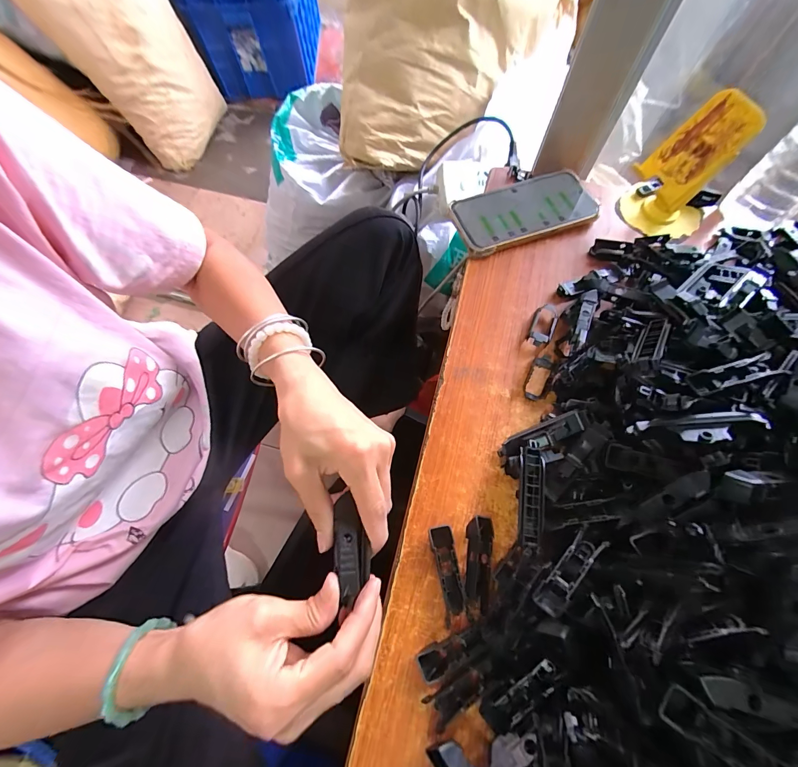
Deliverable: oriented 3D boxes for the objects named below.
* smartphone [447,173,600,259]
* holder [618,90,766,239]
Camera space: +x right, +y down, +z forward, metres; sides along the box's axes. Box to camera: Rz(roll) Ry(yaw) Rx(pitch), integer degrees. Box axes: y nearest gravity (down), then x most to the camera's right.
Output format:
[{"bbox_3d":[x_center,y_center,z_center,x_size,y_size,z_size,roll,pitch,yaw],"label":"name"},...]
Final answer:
[{"bbox_3d":[0.148,-0.208,0.423,0.166,0.014,0.084,-19,70,-8],"label":"smartphone"},{"bbox_3d":[0.318,-0.233,0.385,0.078,0.119,0.087,-38,73,-15],"label":"holder"}]

